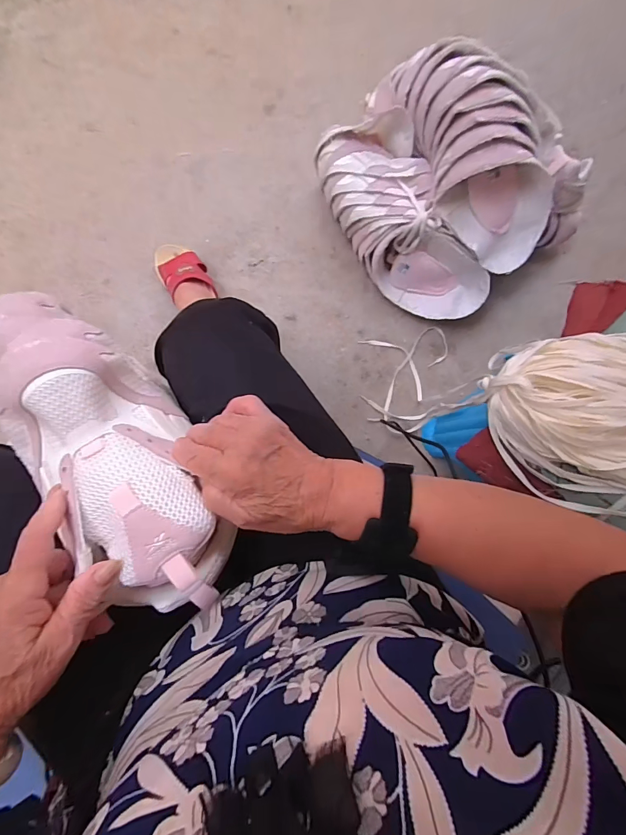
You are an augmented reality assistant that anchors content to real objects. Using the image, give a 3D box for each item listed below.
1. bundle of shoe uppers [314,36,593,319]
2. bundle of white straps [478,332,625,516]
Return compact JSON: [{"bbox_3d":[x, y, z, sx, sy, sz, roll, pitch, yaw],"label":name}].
[{"bbox_3d":[0.252,-0.434,0.700,0.369,0.232,0.419,-41,91,-7],"label":"bundle of shoe uppers"},{"bbox_3d":[0.419,0.014,0.478,0.370,0.085,0.219,13,84,-5],"label":"bundle of white straps"}]

